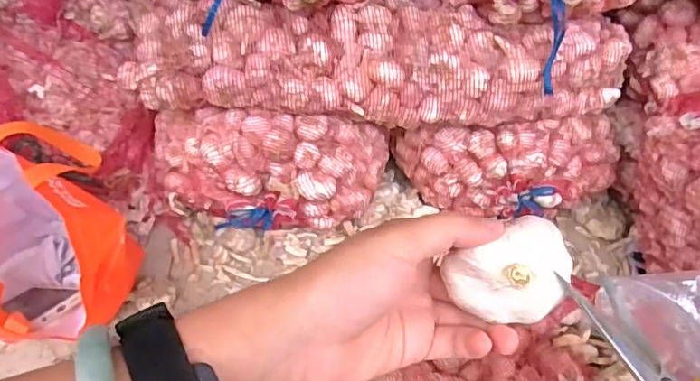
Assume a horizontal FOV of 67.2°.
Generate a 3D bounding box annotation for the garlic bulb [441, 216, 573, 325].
[{"bbox_3d":[0.078,0.040,0.252,0.051,0.036,0.036,-8,45,-15],"label":"garlic bulb"}]

